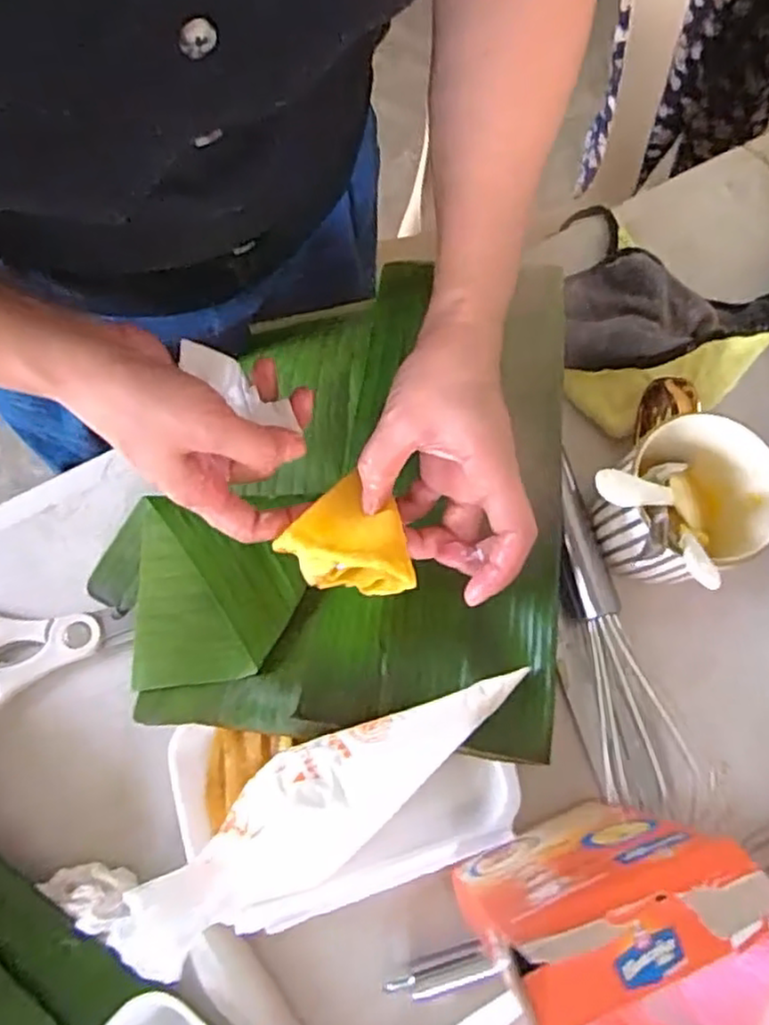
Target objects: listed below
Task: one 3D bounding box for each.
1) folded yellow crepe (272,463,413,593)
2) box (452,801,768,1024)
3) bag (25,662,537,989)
[{"bbox_3d":[-0.015,0.018,0.382,0.070,0.037,0.058,39,75,11],"label":"folded yellow crepe"},{"bbox_3d":[0.088,0.165,0.307,0.099,0.158,0.047,-21,75,-9],"label":"box"},{"bbox_3d":[-0.039,0.153,0.363,0.262,0.054,0.073,-25,76,-10],"label":"bag"}]

